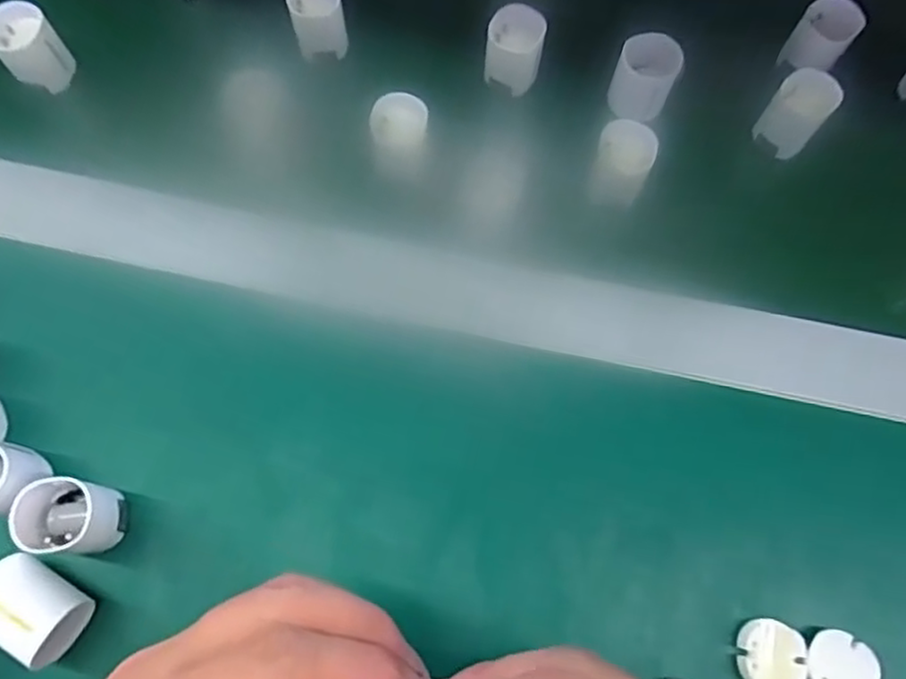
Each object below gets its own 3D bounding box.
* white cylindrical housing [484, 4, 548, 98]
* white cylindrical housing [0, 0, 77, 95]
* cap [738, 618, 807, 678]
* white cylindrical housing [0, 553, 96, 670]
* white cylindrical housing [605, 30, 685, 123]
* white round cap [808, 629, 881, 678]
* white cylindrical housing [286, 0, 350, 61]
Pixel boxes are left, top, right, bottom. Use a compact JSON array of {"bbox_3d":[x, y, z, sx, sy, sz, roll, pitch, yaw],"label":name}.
[{"bbox_3d":[0.032,-0.153,0.369,0.029,0.030,0.031,1,74,-5],"label":"white cylindrical housing"},{"bbox_3d":[-0.222,-0.154,0.366,0.030,0.035,0.032,1,74,-5],"label":"white cylindrical housing"},{"bbox_3d":[0.130,0.129,0.286,0.024,0.012,0.027,10,73,-2],"label":"cap"},{"bbox_3d":[-0.165,0.107,0.278,0.043,0.026,0.028,32,74,5],"label":"white cylindrical housing"},{"bbox_3d":[0.099,-0.136,0.362,0.030,0.030,0.031,1,74,-5],"label":"white cylindrical housing"},{"bbox_3d":[0.157,0.133,0.284,0.027,0.014,0.024,28,73,3],"label":"white round cap"},{"bbox_3d":[-0.072,-0.173,0.374,0.028,0.030,0.029,1,74,-5],"label":"white cylindrical housing"}]

